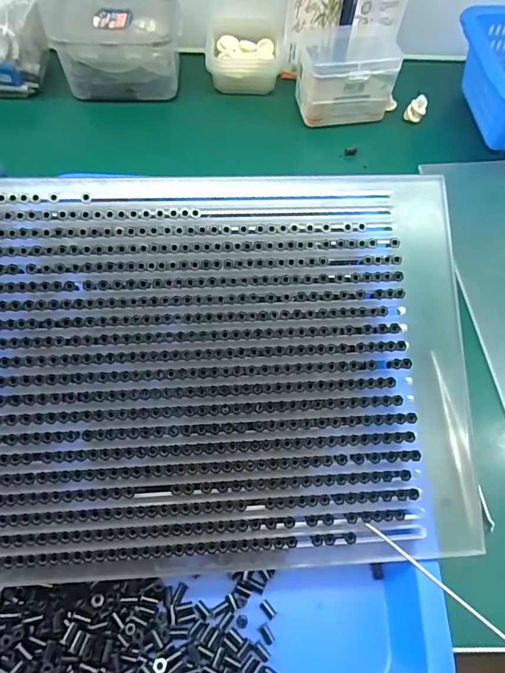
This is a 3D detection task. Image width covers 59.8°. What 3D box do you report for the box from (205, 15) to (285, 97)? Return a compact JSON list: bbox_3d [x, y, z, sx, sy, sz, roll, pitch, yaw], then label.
[{"bbox_3d":[-0.008,-0.313,0.488,0.082,0.038,0.081,5,63,-1],"label":"box"}]

